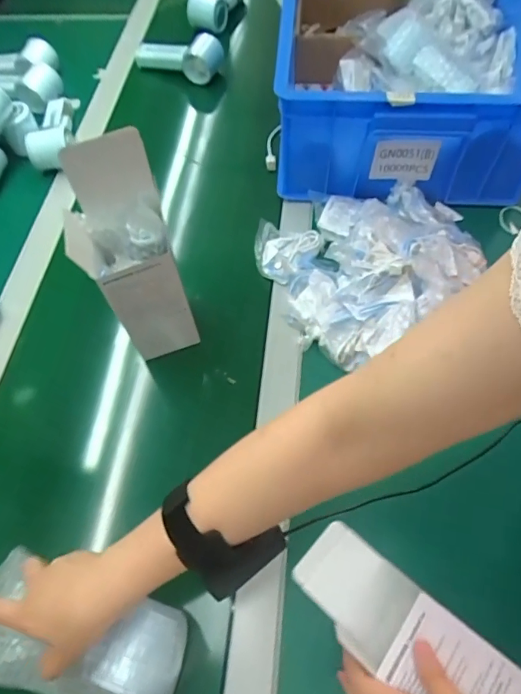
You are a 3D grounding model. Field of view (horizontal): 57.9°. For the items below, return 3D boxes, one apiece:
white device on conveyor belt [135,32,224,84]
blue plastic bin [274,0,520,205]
[{"bbox_3d":[-0.141,-0.503,0.799,0.151,0.055,0.053,22,64,12],"label":"white device on conveyor belt"},{"bbox_3d":[0.215,-0.443,0.678,0.349,0.155,0.454,3,61,2],"label":"blue plastic bin"}]

